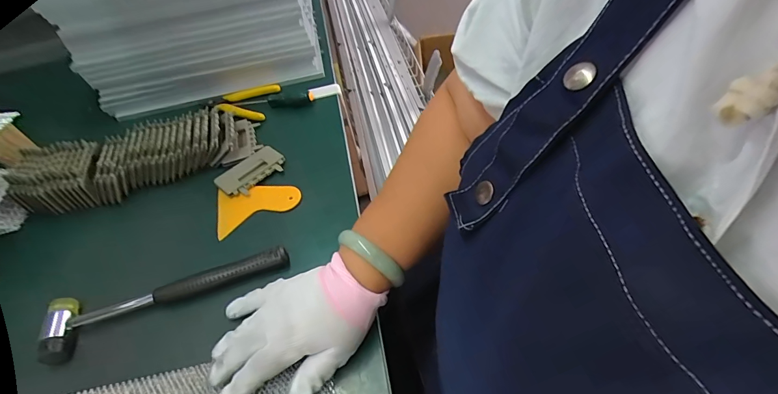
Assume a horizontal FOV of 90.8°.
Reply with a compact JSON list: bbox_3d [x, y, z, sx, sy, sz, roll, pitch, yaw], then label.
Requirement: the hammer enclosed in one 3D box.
[{"bbox_3d":[-0.227,0.095,0.396,0.241,0.033,0.058,-24,51,-11],"label":"hammer"}]

